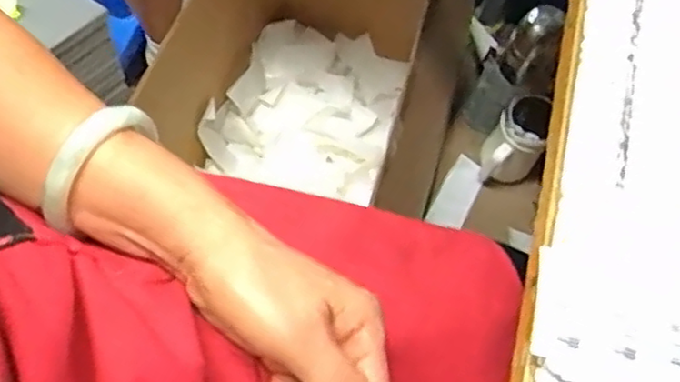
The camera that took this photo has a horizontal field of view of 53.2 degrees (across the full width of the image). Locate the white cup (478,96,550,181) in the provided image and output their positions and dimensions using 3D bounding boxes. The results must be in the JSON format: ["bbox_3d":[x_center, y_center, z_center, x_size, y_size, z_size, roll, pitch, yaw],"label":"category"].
[{"bbox_3d":[0.244,-0.069,0.961,0.069,0.120,0.088,17,64,5],"label":"white cup"}]

